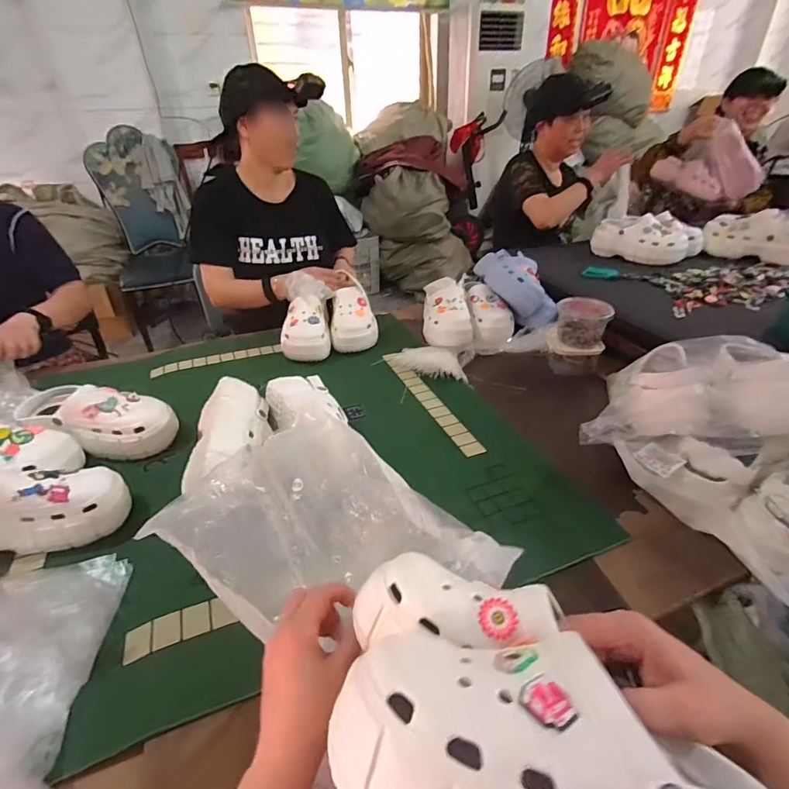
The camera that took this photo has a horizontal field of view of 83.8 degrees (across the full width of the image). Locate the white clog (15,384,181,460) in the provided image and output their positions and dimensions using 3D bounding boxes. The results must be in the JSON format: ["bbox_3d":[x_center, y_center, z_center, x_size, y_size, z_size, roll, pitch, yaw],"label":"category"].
[{"bbox_3d":[-0.501,0.039,0.750,0.242,0.090,0.100,13,34,-4],"label":"white clog"}]

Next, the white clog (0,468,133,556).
[{"bbox_3d":[-0.502,0.147,0.592,0.236,0.103,0.101,-4,34,-4],"label":"white clog"}]

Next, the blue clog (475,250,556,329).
[{"bbox_3d":[0.305,-0.287,1.134,0.141,0.107,0.260,-21,65,-26],"label":"blue clog"}]

